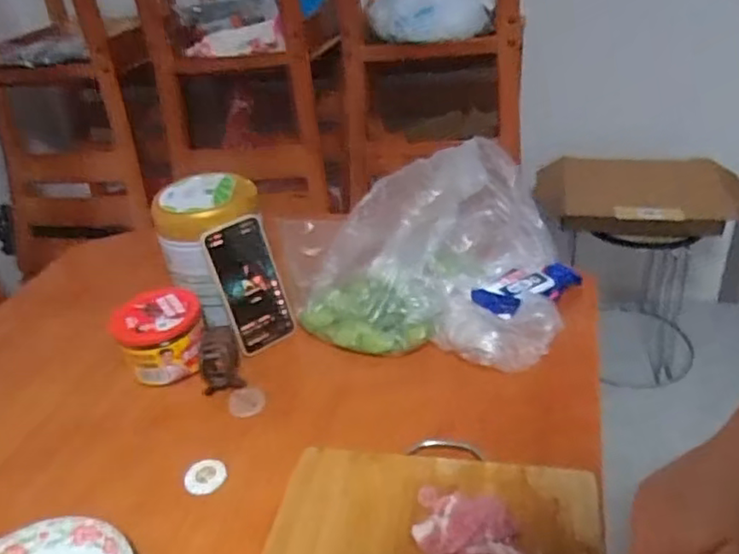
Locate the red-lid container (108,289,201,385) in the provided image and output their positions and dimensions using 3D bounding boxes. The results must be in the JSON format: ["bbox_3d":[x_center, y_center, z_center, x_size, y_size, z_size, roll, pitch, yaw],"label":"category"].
[{"bbox_3d":[-0.253,0.075,0.779,0.103,0.084,0.097,-22,35,-22],"label":"red-lid container"}]

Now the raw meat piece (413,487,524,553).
[{"bbox_3d":[0.081,0.212,0.525,0.081,0.024,0.101,-9,32,-2],"label":"raw meat piece"}]

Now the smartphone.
[{"bbox_3d":[-0.144,0.009,0.777,0.079,0.161,0.011,-25,21,-27],"label":"smartphone"}]

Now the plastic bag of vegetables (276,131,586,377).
[{"bbox_3d":[0.076,-0.038,0.811,0.340,0.176,0.261,8,36,24],"label":"plastic bag of vegetables"}]

